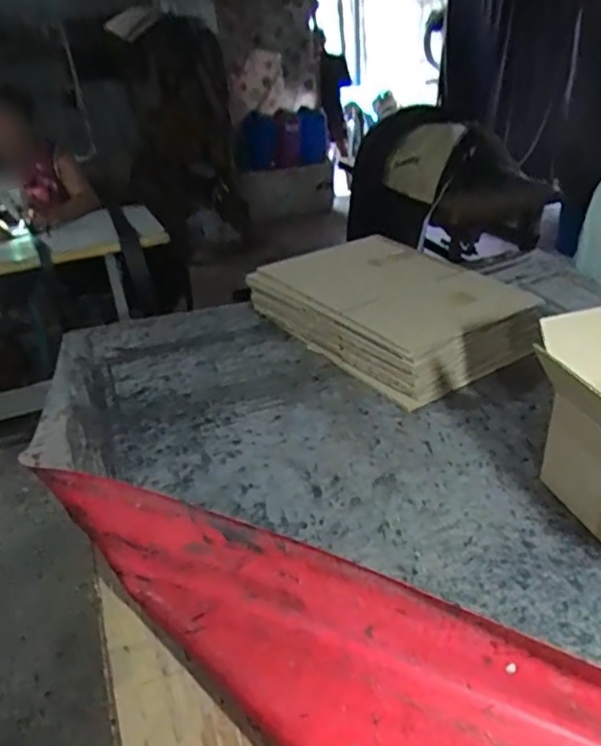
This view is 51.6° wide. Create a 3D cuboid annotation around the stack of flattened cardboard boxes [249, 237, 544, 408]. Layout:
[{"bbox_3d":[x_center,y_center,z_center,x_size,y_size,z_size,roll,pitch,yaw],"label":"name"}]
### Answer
[{"bbox_3d":[0.201,-0.140,1.350,0.397,0.120,0.520,-22,35,-27],"label":"stack of flattened cardboard boxes"}]

